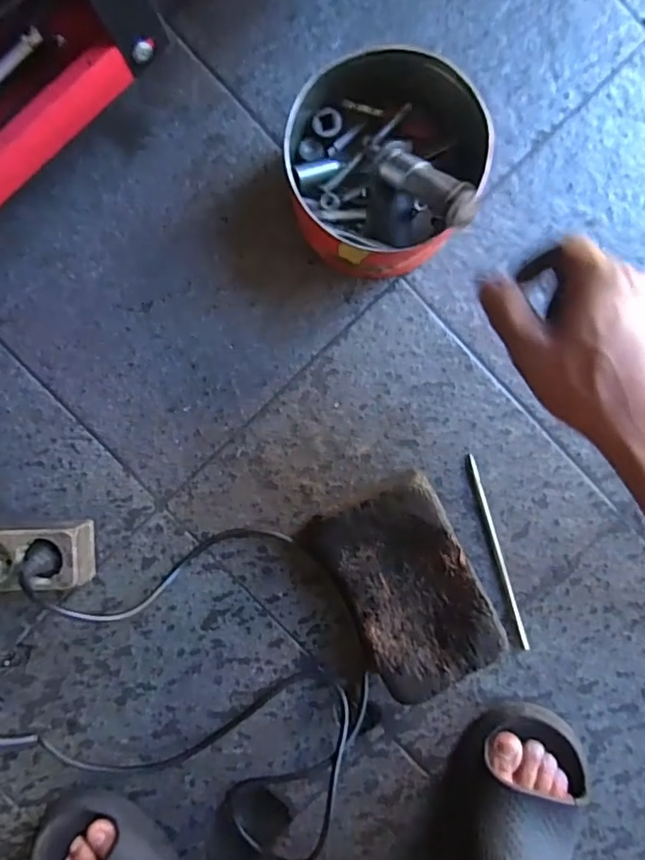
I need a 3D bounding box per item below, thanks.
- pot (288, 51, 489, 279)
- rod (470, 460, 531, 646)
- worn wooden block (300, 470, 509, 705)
[{"bbox_3d":[0.051,-0.219,0.430,0.144,0.115,0.171,-1,93,0],"label":"pot"},{"bbox_3d":[0.162,0.114,0.507,0.007,0.005,0.186,-16,93,0],"label":"rod"},{"bbox_3d":[0.073,0.135,0.481,0.118,0.059,0.174,-28,93,1],"label":"worn wooden block"}]

